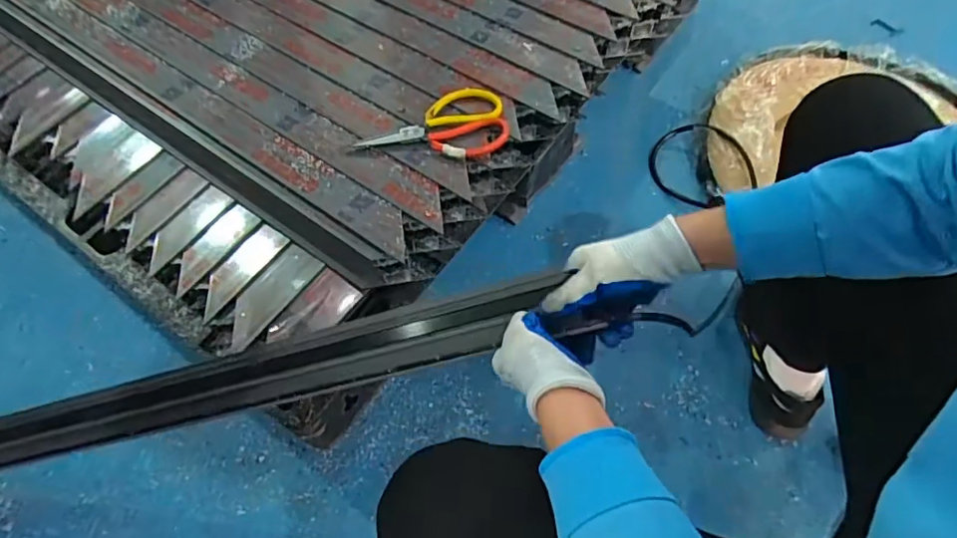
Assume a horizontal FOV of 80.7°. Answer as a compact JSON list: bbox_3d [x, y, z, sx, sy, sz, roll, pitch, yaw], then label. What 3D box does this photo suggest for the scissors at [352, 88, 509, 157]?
[{"bbox_3d":[-0.060,-0.182,0.732,0.190,0.011,0.111,-12,62,-3],"label":"scissors"}]

